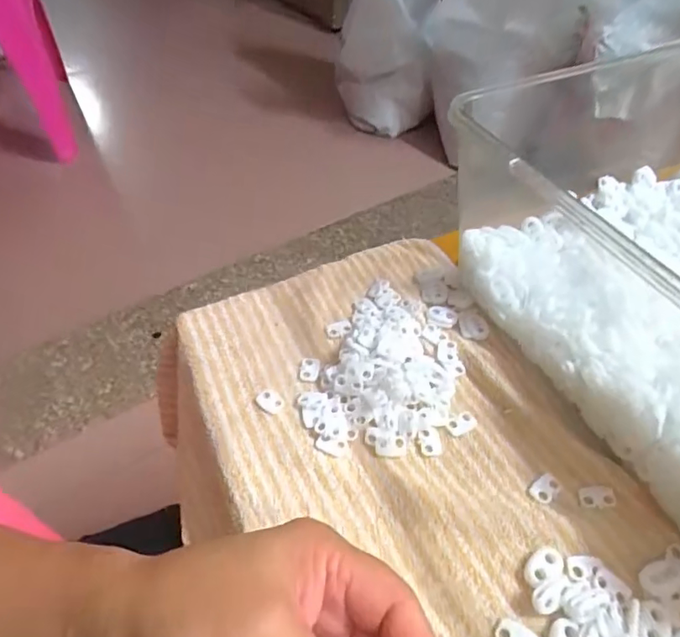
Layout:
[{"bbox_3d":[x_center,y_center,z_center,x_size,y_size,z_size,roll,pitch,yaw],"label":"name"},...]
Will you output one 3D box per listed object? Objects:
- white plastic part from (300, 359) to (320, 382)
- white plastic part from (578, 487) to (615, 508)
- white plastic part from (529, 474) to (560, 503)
[{"bbox_3d":[-0.020,0.034,0.349,0.013,0.004,0.020,4,49,4],"label":"white plastic part"},{"bbox_3d":[0.143,0.099,0.287,0.018,0.004,0.011,-1,49,-1],"label":"white plastic part"},{"bbox_3d":[0.117,0.096,0.292,0.019,0.004,0.012,-33,56,-25],"label":"white plastic part"}]

